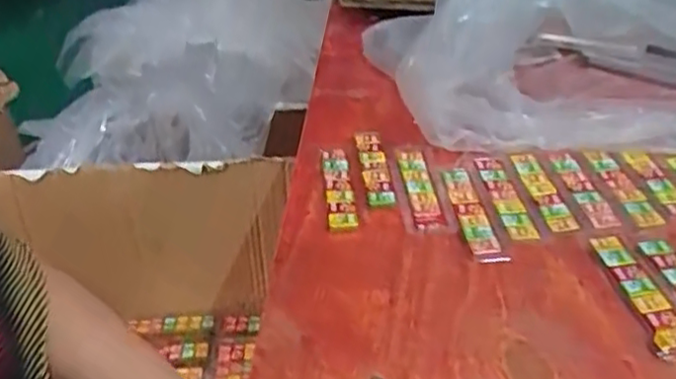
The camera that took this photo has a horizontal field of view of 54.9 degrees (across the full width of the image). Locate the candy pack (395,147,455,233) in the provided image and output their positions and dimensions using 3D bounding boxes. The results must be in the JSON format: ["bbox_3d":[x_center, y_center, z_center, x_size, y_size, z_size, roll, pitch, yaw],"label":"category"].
[{"bbox_3d":[0.078,-0.006,0.614,0.034,0.009,0.143,-6,35,-1],"label":"candy pack"}]

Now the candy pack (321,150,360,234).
[{"bbox_3d":[0.000,-0.002,0.613,0.025,0.012,0.118,-6,35,-1],"label":"candy pack"}]

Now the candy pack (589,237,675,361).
[{"bbox_3d":[0.233,0.078,0.502,0.028,0.007,0.122,-7,35,-3],"label":"candy pack"}]

